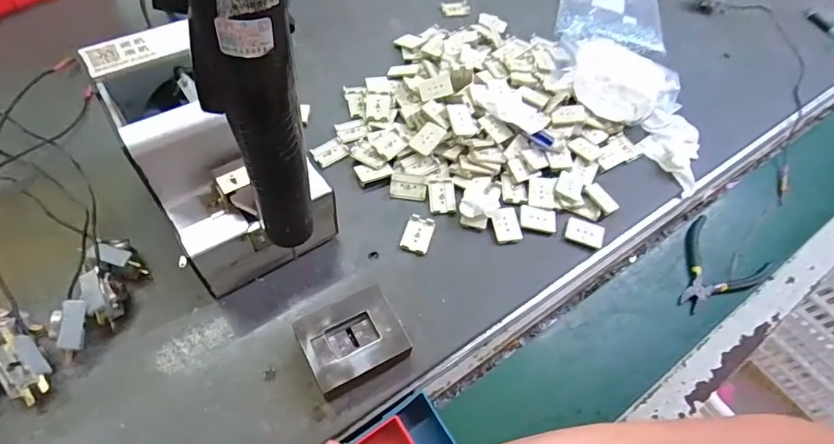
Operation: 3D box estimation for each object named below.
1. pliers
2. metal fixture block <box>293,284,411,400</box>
[{"bbox_3d":[0.337,0.056,0.526,0.095,0.010,0.125,40,61,16],"label":"pliers"},{"bbox_3d":[-0.054,0.100,0.399,0.079,0.025,0.065,-23,64,-20],"label":"metal fixture block"}]

